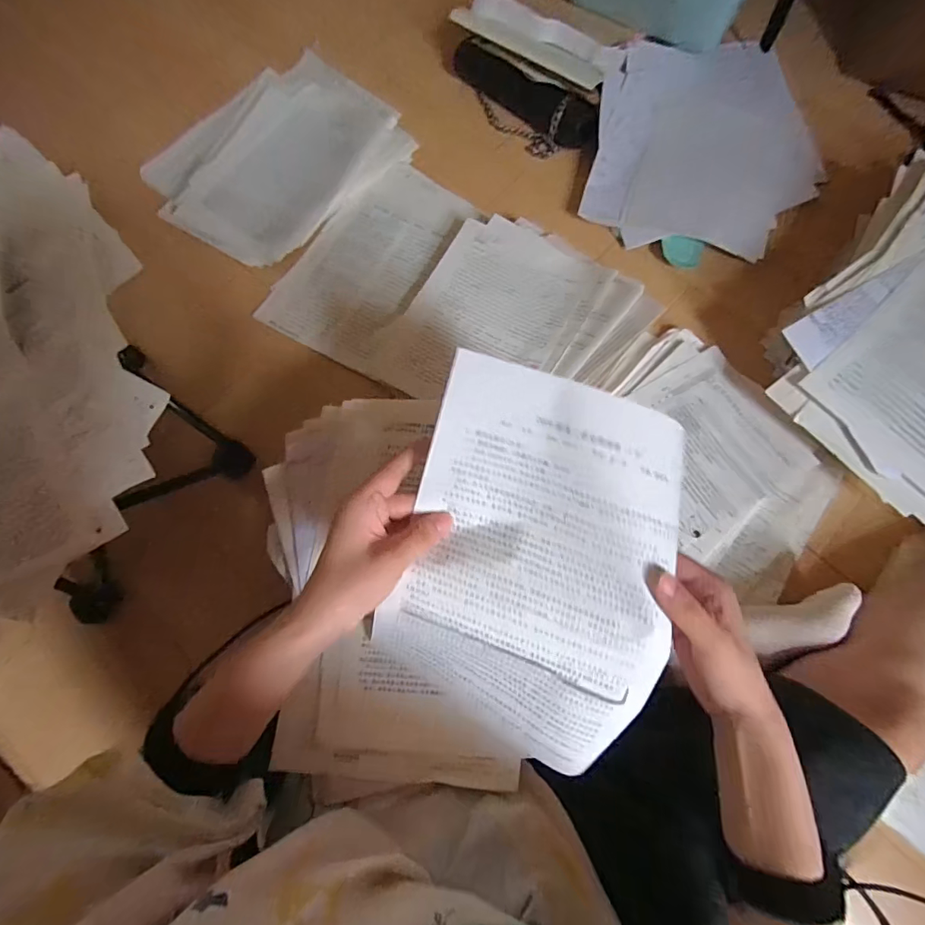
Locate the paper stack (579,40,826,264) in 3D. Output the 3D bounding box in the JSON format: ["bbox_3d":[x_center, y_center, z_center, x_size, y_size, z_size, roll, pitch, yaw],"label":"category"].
[{"bbox_3d":[0.359,-0.486,0.676,0.331,0.044,0.387,8,77,-3],"label":"paper stack"}]

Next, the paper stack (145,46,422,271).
[{"bbox_3d":[-0.281,-0.467,0.691,0.273,0.029,0.346,41,80,10],"label":"paper stack"}]

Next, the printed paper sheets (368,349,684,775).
[{"bbox_3d":[0.047,0.078,0.316,0.186,0.056,0.263,20,98,4],"label":"printed paper sheets"}]

